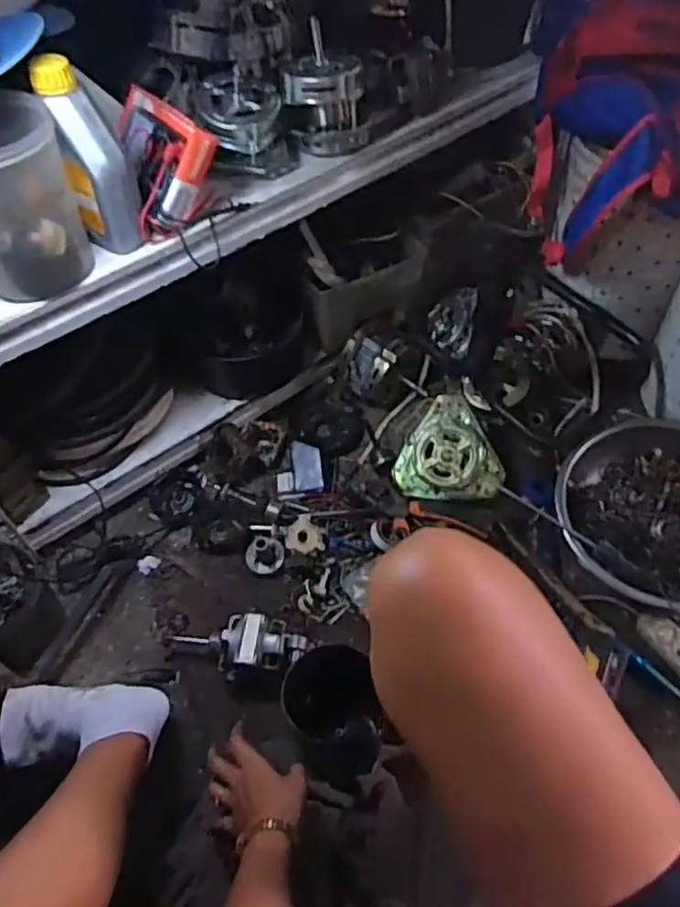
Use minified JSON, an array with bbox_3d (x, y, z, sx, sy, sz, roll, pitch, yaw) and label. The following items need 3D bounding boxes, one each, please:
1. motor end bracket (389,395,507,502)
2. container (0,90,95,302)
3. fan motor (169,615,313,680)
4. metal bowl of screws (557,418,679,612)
[{"bbox_3d":[0.161,0.011,1.048,0.159,0.039,0.173,-32,85,11],"label":"motor end bracket"},{"bbox_3d":[-0.373,-0.288,0.751,0.136,0.182,0.140,-36,59,-22],"label":"container"},{"bbox_3d":[-0.143,0.270,0.909,0.206,0.082,0.083,1,53,4],"label":"fan motor"},{"bbox_3d":[0.471,0.081,0.965,0.296,0.080,0.294,26,58,22],"label":"metal bowl of screws"}]

